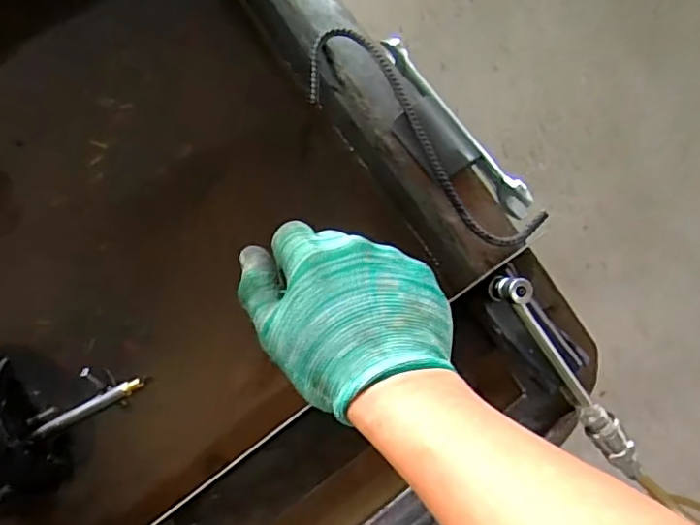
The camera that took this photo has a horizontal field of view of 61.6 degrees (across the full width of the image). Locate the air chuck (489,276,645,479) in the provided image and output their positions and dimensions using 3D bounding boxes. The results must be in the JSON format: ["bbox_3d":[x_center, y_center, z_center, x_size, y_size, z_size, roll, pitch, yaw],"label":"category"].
[{"bbox_3d":[0.148,0.079,0.395,0.018,0.030,0.172,-39,103,-9],"label":"air chuck"}]

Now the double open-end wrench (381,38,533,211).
[{"bbox_3d":[0.082,-0.109,0.452,0.013,0.027,0.167,-37,90,-9],"label":"double open-end wrench"}]

